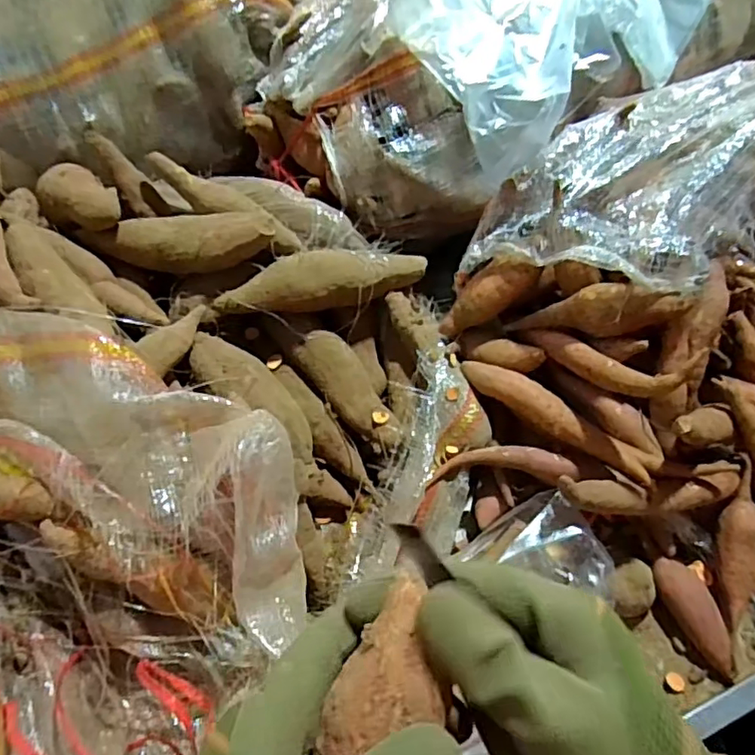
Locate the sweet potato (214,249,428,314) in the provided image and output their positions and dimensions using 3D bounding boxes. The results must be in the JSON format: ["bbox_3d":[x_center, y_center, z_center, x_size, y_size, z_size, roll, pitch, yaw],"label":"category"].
[{"bbox_3d":[-0.049,-0.090,0.564,0.204,0.044,0.048,-13,60,-7],"label":"sweet potato"}]

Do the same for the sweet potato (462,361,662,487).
[{"bbox_3d":[0.151,0.034,0.514,0.177,0.028,0.034,33,65,18],"label":"sweet potato"}]

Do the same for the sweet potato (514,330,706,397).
[{"bbox_3d":[0.173,-0.021,0.493,0.039,0.026,0.183,-30,28,-16],"label":"sweet potato"}]

